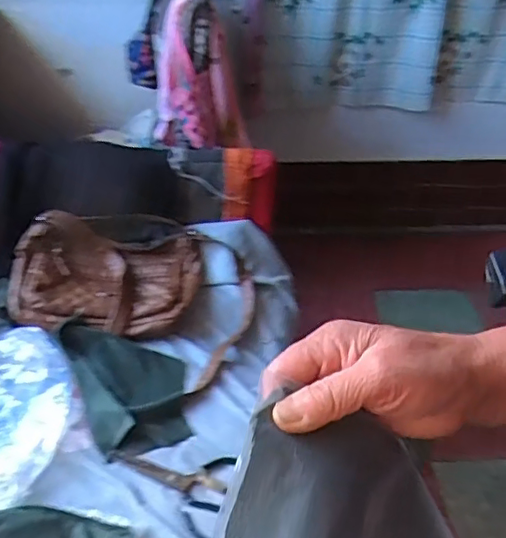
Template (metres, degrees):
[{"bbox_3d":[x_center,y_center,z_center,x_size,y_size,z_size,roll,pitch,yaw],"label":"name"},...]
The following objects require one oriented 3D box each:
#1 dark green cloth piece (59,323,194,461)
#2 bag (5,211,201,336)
[{"bbox_3d":[-0.187,0.162,0.872,0.162,0.056,0.237,-18,44,-22],"label":"dark green cloth piece"},{"bbox_3d":[-0.243,0.017,0.961,0.302,0.107,0.187,0,41,-2],"label":"bag"}]

